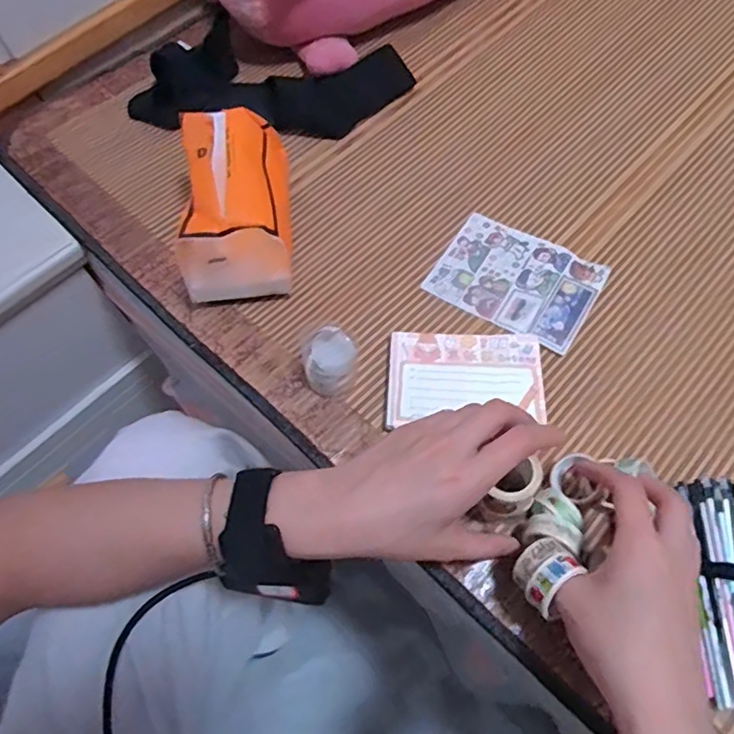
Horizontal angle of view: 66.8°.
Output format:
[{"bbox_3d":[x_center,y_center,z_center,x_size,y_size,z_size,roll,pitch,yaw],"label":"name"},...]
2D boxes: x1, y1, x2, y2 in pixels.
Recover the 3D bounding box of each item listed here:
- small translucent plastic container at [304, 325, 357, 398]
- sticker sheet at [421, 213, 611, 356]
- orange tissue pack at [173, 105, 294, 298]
[{"bbox_3d":[-0.029,-0.003,0.436,0.039,0.040,0.041,-7,65,0],"label":"small translucent plastic container"},{"bbox_3d":[0.132,-0.078,0.494,0.133,0.005,0.100,28,68,19],"label":"sticker sheet"},{"bbox_3d":[-0.110,-0.139,0.476,0.092,0.096,0.140,-5,62,2],"label":"orange tissue pack"}]

